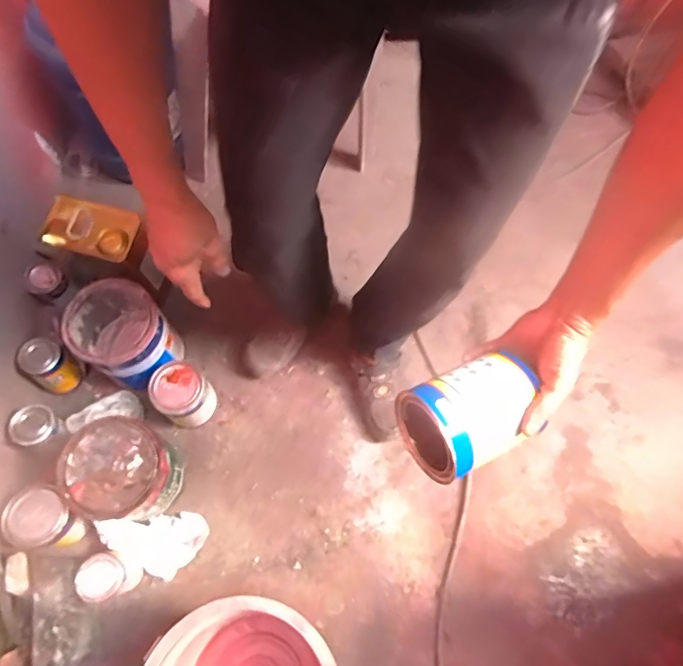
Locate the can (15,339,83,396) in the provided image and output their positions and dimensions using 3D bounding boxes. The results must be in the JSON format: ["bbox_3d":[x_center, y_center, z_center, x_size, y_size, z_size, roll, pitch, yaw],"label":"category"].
[{"bbox_3d":[-0.589,0.069,0.980,0.073,0.115,0.077,1,64,-2],"label":"can"}]

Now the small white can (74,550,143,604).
[{"bbox_3d":[-0.403,0.422,0.842,0.065,0.131,0.080,-3,64,-2],"label":"small white can"}]

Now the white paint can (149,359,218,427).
[{"bbox_3d":[-0.314,0.135,0.978,0.098,0.152,0.096,1,64,-2],"label":"white paint can"}]

